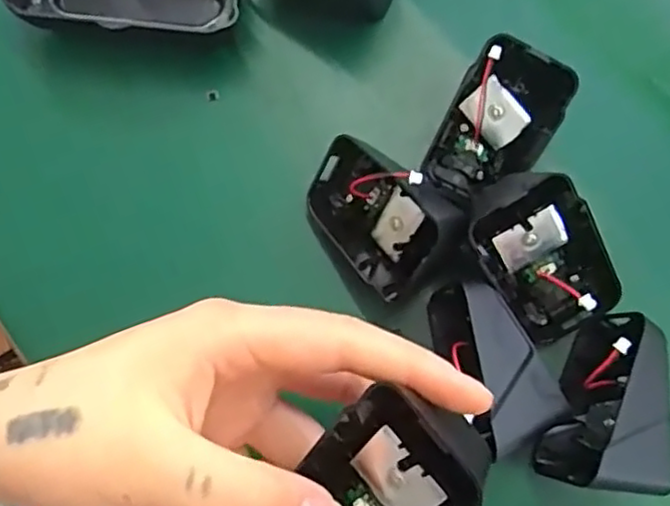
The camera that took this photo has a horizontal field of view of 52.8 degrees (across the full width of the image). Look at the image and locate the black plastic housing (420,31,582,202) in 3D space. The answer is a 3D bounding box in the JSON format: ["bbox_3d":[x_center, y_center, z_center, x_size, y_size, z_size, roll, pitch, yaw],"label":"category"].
[{"bbox_3d":[0.071,-0.058,0.293,0.047,0.030,0.066,26,121,-3],"label":"black plastic housing"}]

